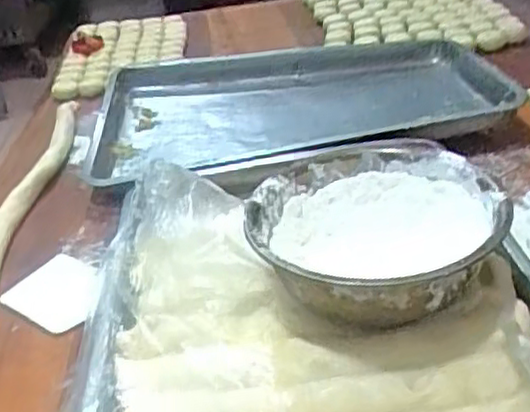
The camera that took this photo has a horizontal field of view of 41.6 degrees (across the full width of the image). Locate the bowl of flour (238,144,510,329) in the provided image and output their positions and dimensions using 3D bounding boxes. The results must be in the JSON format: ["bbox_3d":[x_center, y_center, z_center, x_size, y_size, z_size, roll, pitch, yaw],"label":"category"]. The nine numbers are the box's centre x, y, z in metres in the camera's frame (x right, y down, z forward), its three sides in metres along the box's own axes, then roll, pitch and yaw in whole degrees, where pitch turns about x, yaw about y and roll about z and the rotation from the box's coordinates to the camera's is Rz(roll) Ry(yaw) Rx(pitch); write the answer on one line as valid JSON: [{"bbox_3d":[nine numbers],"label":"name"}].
[{"bbox_3d":[0.099,0.031,0.638,0.217,0.094,0.226,-6,31,4],"label":"bowl of flour"}]

